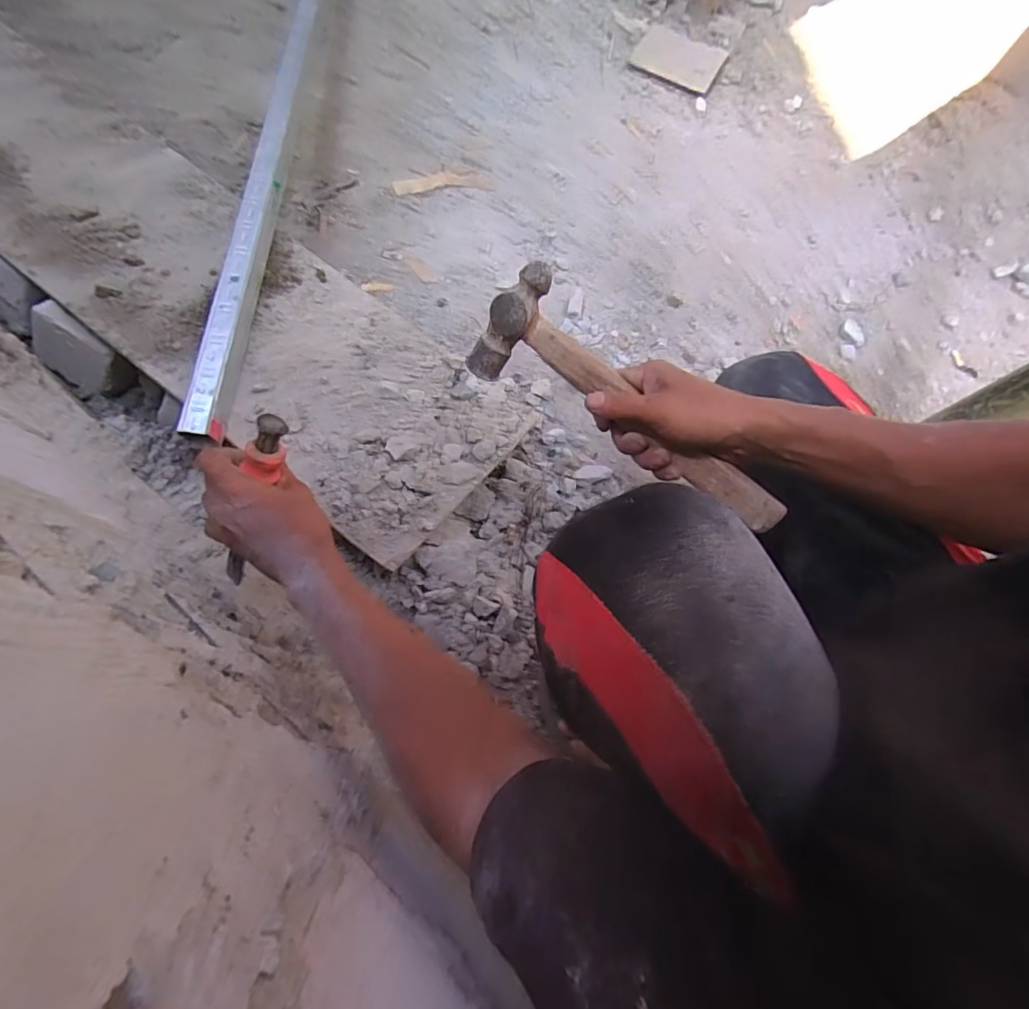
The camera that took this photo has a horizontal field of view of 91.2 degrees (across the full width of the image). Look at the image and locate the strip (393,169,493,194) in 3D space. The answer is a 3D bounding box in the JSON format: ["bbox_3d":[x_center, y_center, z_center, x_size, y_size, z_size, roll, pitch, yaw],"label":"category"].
[{"bbox_3d":[-0.133,-0.607,0.947,0.183,0.011,0.056,1,70,-3],"label":"strip"}]

